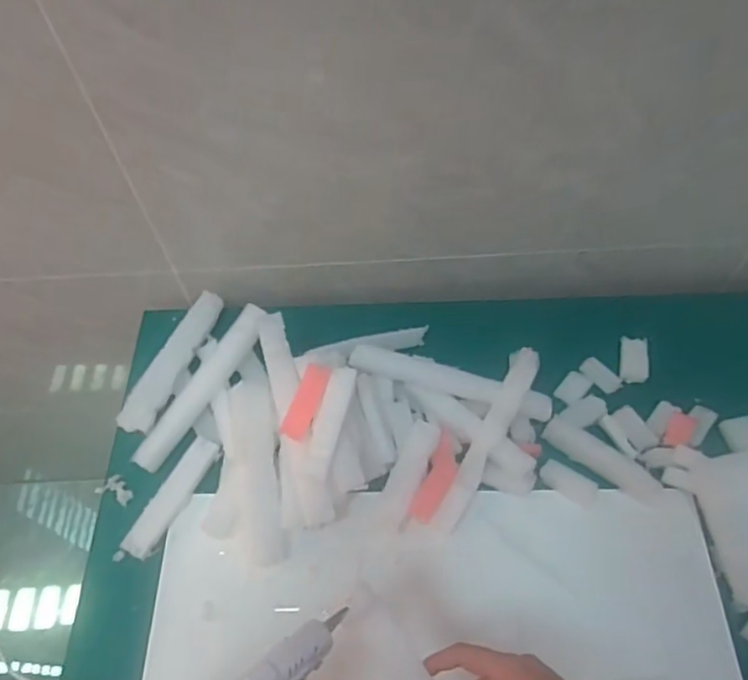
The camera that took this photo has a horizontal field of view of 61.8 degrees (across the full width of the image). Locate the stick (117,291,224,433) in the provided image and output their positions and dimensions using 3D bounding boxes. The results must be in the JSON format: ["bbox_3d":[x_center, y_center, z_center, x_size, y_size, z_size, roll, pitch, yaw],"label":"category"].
[{"bbox_3d":[-0.259,0.023,0.816,0.038,0.019,0.211,17,61,13],"label":"stick"}]

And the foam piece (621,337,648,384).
[{"bbox_3d":[0.334,0.026,0.802,0.030,0.022,0.058,5,59,6],"label":"foam piece"}]

